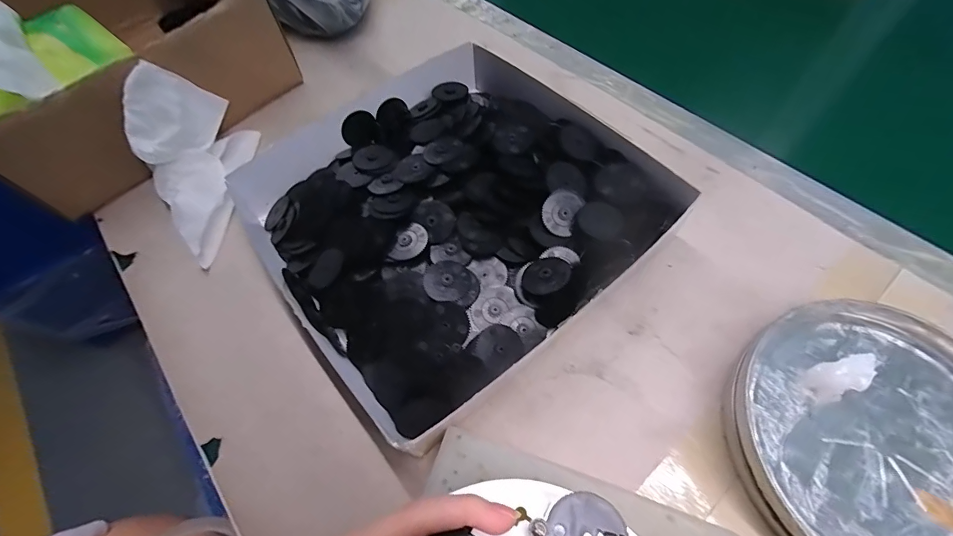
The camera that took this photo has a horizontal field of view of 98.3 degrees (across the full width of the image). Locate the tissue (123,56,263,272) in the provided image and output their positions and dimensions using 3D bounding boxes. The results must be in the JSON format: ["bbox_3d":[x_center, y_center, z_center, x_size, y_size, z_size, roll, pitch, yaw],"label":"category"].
[{"bbox_3d":[-0.180,-0.071,0.267,0.081,0.073,0.089,-39,65,-16],"label":"tissue"}]

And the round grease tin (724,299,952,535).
[{"bbox_3d":[0.186,0.078,0.186,0.128,0.023,0.126,-2,60,4],"label":"round grease tin"}]

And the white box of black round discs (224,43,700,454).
[{"bbox_3d":[-0.015,-0.042,0.259,0.220,0.034,0.210,-37,64,-15],"label":"white box of black round discs"}]

